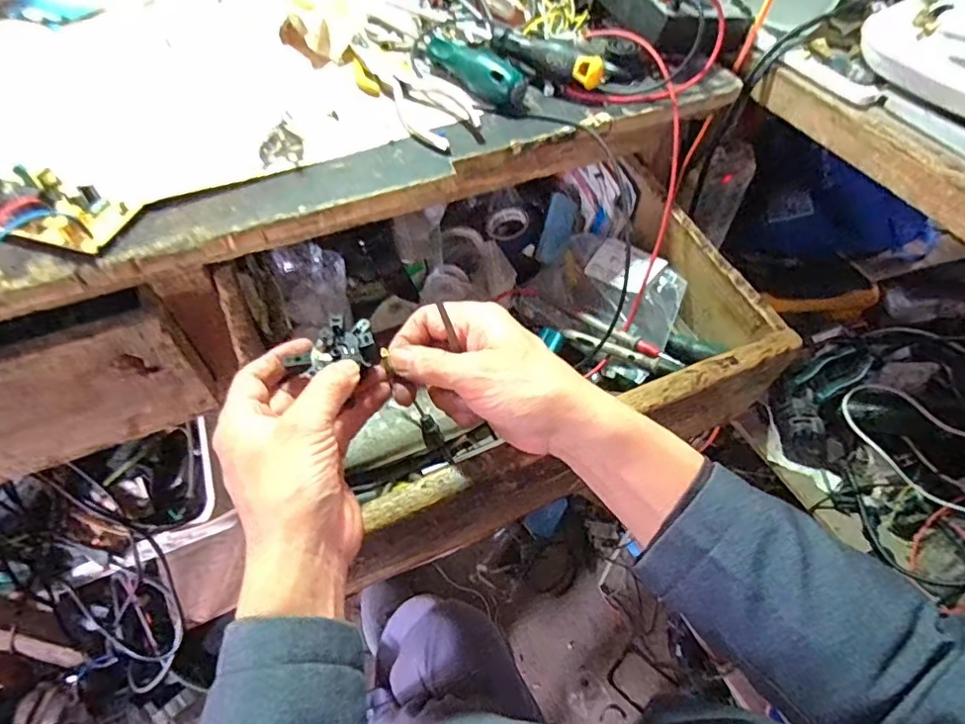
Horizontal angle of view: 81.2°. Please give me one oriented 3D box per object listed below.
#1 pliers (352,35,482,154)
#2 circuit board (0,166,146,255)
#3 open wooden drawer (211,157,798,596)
[{"bbox_3d":[-0.050,-0.220,0.446,0.056,0.016,0.149,-22,59,-18],"label":"pliers"},{"bbox_3d":[-0.275,-0.097,0.351,0.102,0.021,0.048,15,55,7],"label":"circuit board"},{"bbox_3d":[0.005,-0.031,0.486,0.385,0.101,0.323,-20,58,-16],"label":"open wooden drawer"}]

